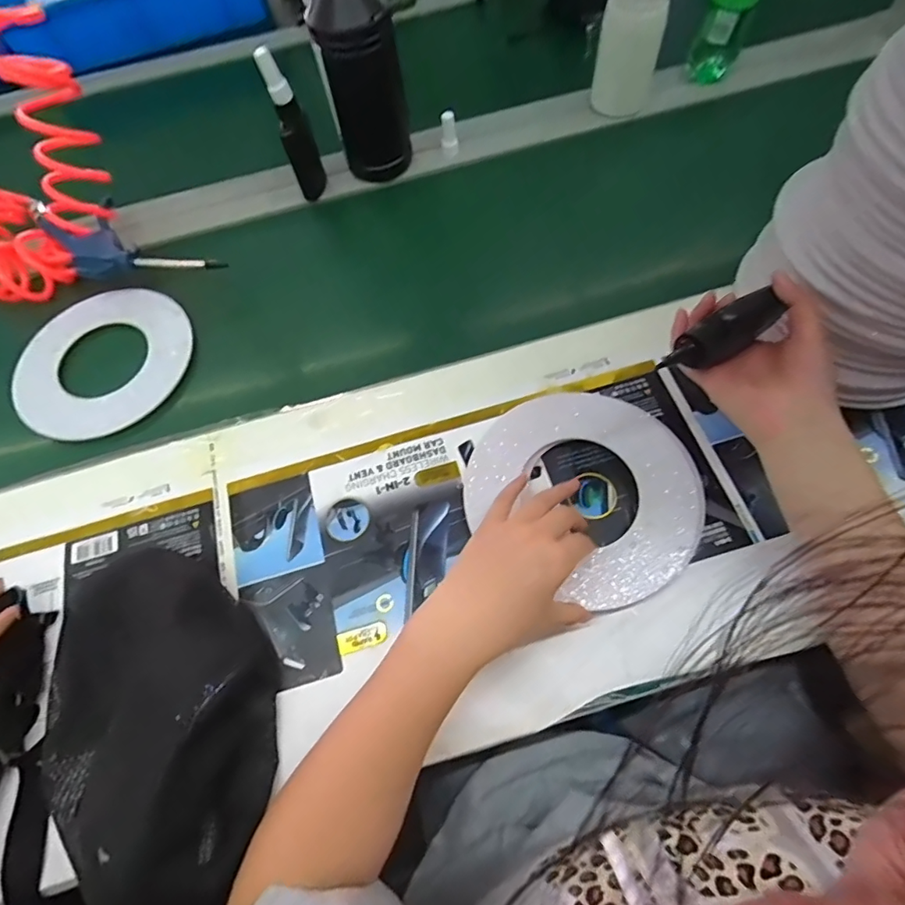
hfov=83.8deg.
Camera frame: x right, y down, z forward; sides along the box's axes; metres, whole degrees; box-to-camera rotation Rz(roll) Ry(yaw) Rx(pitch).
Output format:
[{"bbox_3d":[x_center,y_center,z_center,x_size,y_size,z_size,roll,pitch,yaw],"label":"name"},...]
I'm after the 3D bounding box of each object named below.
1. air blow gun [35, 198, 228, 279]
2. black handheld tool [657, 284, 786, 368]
[{"bbox_3d":[-0.382,-0.233,0.590,0.212,0.043,0.107,31,71,18],"label":"air blow gun"},{"bbox_3d":[0.195,-0.085,0.366,0.111,0.033,0.024,-28,69,-13],"label":"black handheld tool"}]

